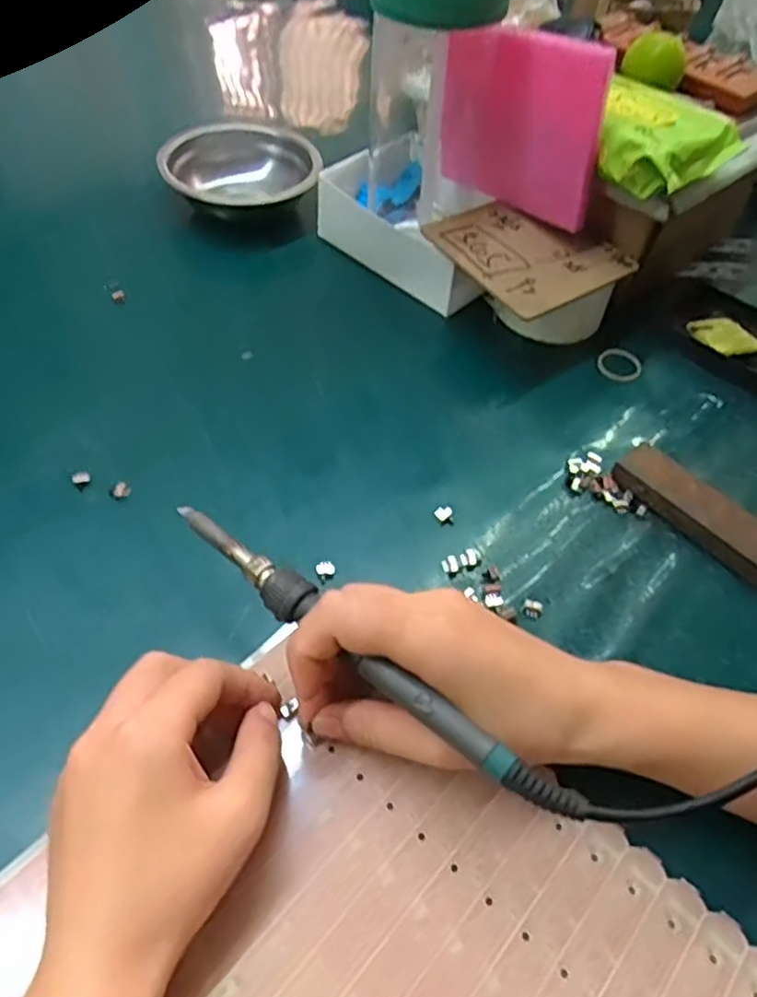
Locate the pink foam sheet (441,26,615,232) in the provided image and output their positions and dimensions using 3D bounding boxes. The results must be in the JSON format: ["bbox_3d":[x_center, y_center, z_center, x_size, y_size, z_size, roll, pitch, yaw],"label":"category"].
[{"bbox_3d":[0.095,-0.251,0.480,0.126,0.120,0.014,35,56,22],"label":"pink foam sheet"}]

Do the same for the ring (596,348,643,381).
[{"bbox_3d":[0.173,-0.096,0.502,0.030,0.007,0.032,-4,59,6],"label":"ring"}]

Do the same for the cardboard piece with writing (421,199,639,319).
[{"bbox_3d":[0.104,-0.176,0.491,0.111,0.009,0.116,-30,60,-27],"label":"cardboard piece with writing"}]

